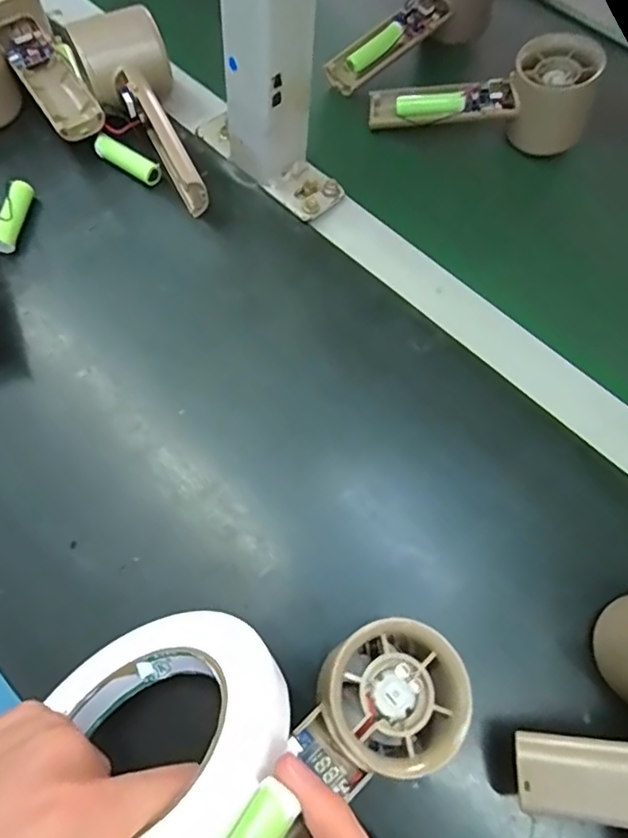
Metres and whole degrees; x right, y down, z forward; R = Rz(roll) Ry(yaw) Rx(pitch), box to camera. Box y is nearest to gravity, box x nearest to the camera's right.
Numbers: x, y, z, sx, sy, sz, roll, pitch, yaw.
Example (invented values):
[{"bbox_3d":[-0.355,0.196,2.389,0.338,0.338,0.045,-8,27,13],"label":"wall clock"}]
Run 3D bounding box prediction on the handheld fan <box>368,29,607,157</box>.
[{"bbox_3d":[0.120,-0.230,0.418,0.154,0.052,0.053,1,67,15],"label":"handheld fan"}]

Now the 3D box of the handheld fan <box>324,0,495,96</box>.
[{"bbox_3d":[0.077,-0.311,0.450,0.156,0.051,0.048,-38,73,-1],"label":"handheld fan"}]

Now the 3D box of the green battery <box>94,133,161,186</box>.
[{"bbox_3d":[-0.128,-0.178,0.394,0.049,0.016,0.014,34,71,12],"label":"green battery"}]

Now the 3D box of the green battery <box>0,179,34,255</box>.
[{"bbox_3d":[-0.198,-0.133,0.376,0.016,0.019,0.050,4,68,1],"label":"green battery"}]

